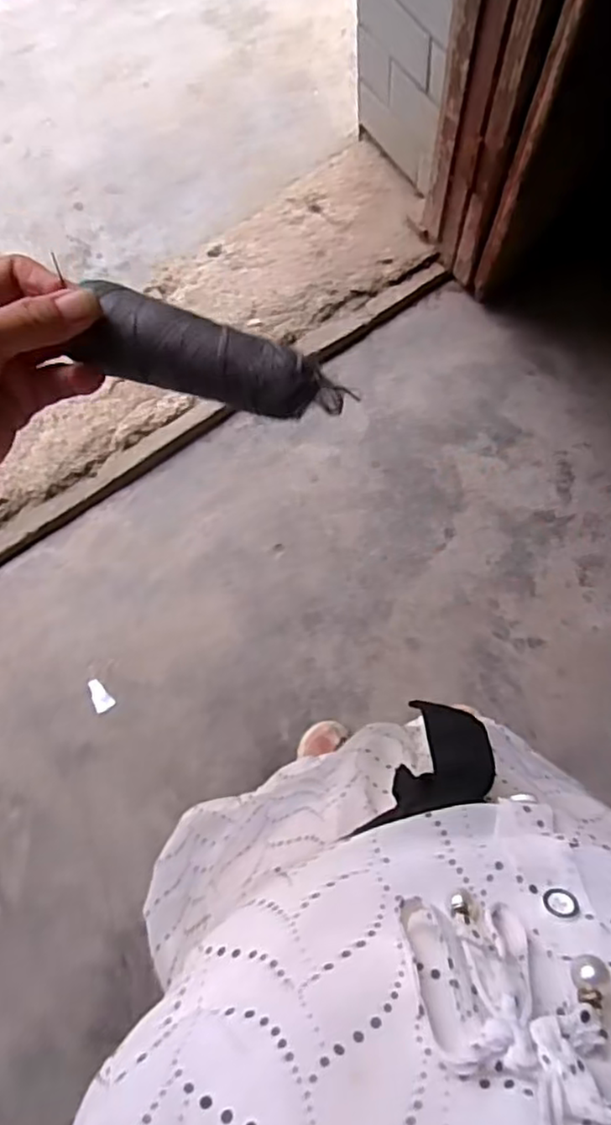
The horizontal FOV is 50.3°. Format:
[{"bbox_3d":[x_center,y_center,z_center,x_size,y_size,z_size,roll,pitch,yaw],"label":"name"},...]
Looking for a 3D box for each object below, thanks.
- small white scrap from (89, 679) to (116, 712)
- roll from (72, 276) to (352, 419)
[{"bbox_3d":[-0.383,0.249,1.228,0.038,0.004,0.061,-18,79,-8],"label":"small white scrap"},{"bbox_3d":[-0.049,-0.095,0.301,0.133,0.032,0.037,18,88,7],"label":"roll"}]

